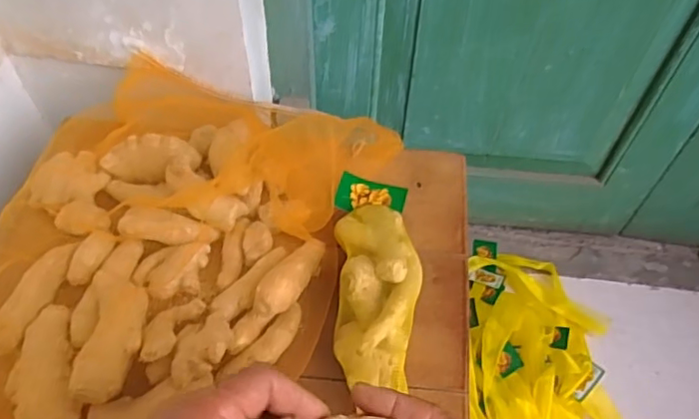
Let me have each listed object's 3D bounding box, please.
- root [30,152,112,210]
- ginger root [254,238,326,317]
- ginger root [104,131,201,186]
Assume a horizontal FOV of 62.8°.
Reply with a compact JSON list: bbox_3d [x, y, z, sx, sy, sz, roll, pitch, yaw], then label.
[{"bbox_3d":[-0.251,-0.027,0.506,0.062,0.021,0.049,-27,59,-18],"label":"root"},{"bbox_3d":[-0.045,0.050,0.445,0.026,0.028,0.079,25,41,16],"label":"ginger root"},{"bbox_3d":[-0.172,-0.042,0.498,0.081,0.037,0.029,-7,54,11],"label":"ginger root"}]

